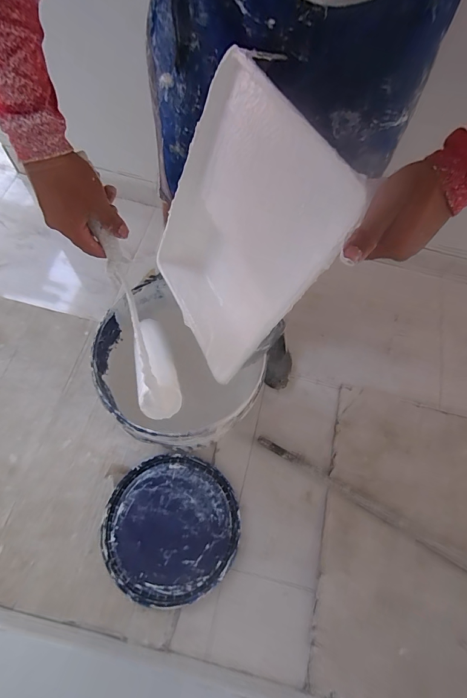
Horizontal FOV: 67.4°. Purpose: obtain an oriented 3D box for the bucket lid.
[{"bbox_3d":[-0.144,0.412,0.817,0.302,0.017,0.306,1,68,-3],"label":"bucket lid"}]

